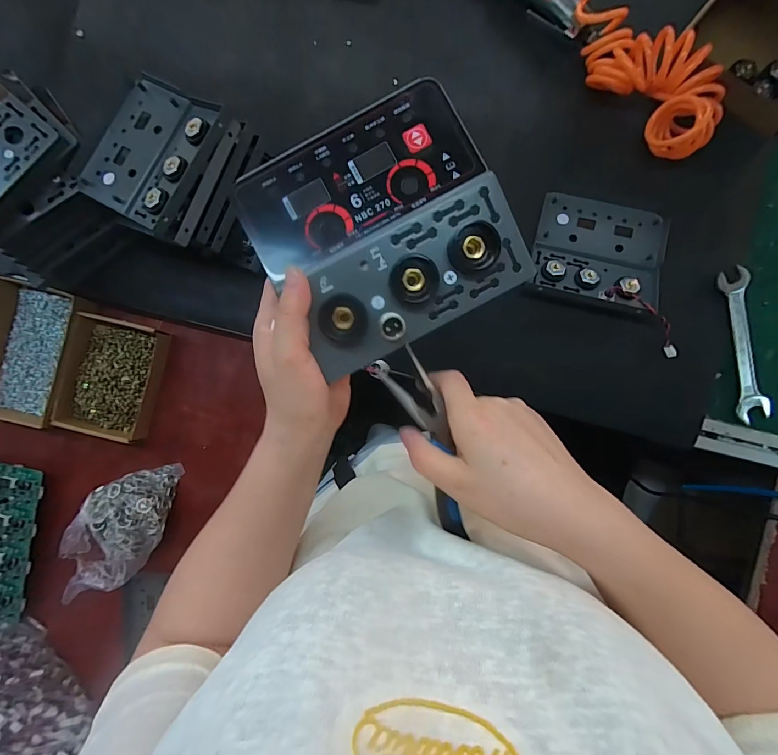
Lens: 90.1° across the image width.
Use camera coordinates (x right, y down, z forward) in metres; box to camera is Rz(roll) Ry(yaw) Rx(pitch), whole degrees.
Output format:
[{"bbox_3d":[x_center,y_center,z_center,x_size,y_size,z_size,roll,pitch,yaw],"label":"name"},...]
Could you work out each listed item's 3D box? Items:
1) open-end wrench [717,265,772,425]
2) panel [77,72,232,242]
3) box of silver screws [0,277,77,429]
[{"bbox_3d":[0.454,-0.041,0.495,0.036,0.010,0.193,-10,88,4],"label":"open-end wrench"},{"bbox_3d":[-0.273,-0.260,0.451,0.145,0.035,0.162,30,91,5],"label":"panel"},{"bbox_3d":[-0.569,-0.035,0.604,0.146,0.040,0.220,10,90,5],"label":"box of silver screws"}]

